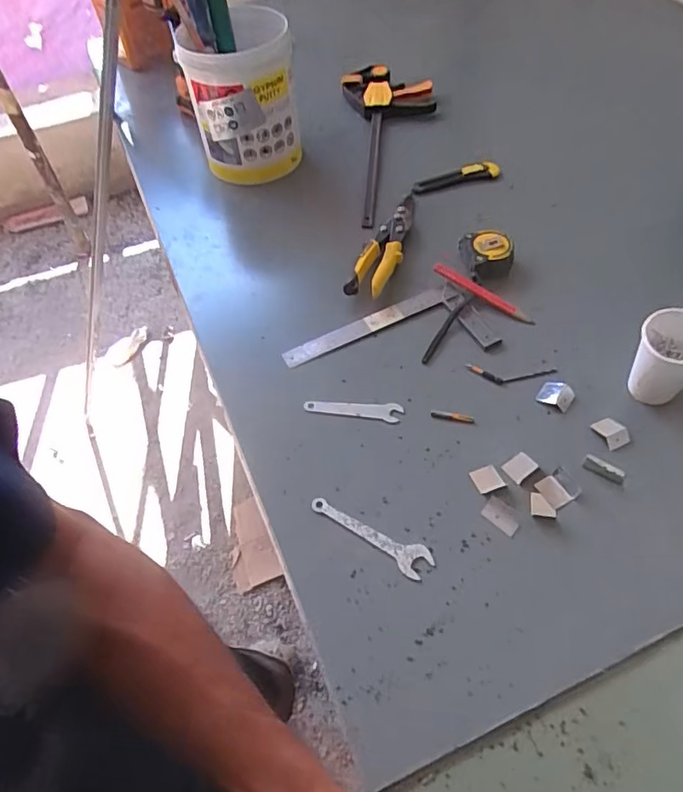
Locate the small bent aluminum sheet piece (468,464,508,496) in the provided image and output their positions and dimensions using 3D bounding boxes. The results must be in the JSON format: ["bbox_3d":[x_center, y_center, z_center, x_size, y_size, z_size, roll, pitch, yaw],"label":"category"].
[{"bbox_3d":[0.152,0.088,0.589,0.028,0.006,0.029,-16,54,-8],"label":"small bent aluminum sheet piece"}]

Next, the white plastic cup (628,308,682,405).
[{"bbox_3d":[0.351,-0.044,0.604,0.065,0.090,0.069,-2,53,3],"label":"white plastic cup"}]

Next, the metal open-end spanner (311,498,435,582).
[{"bbox_3d":[0.028,0.137,0.566,0.133,0.004,0.031,28,60,23],"label":"metal open-end spanner"}]

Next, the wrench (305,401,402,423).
[{"bbox_3d":[0.013,0.018,0.657,0.115,0.004,0.023,2,54,6],"label":"wrench"}]

